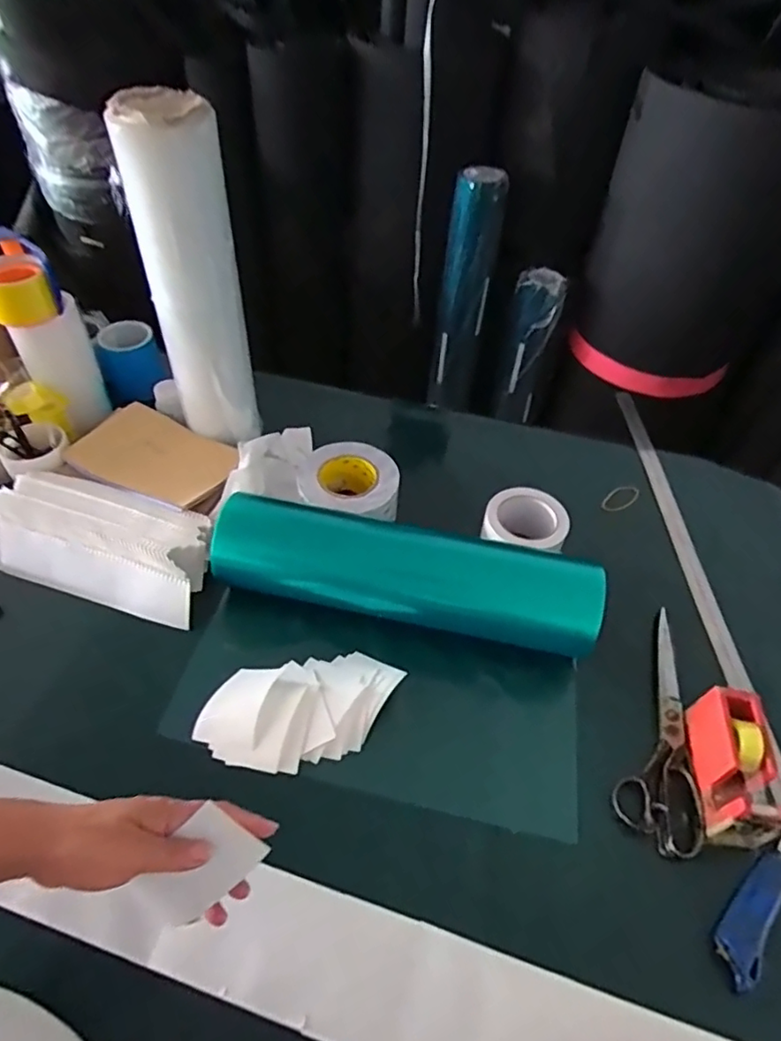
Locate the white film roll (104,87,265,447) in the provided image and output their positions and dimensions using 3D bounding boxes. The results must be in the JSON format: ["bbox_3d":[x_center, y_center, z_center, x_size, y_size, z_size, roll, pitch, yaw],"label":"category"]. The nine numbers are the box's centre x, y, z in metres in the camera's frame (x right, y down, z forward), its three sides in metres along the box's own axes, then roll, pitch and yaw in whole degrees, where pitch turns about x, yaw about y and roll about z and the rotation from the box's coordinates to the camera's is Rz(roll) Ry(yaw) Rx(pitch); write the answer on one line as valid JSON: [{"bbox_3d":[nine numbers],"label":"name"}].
[{"bbox_3d":[-0.248,-0.282,0.769,0.103,0.438,0.120,-14,51,-16],"label":"white film roll"}]

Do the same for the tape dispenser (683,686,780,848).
[{"bbox_3d":[0.350,0.249,0.606,0.058,0.072,0.137,8,49,3],"label":"tape dispenser"}]

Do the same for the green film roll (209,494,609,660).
[{"bbox_3d":[0.016,0.063,0.723,0.451,0.115,0.103,13,49,7],"label":"green film roll"}]

